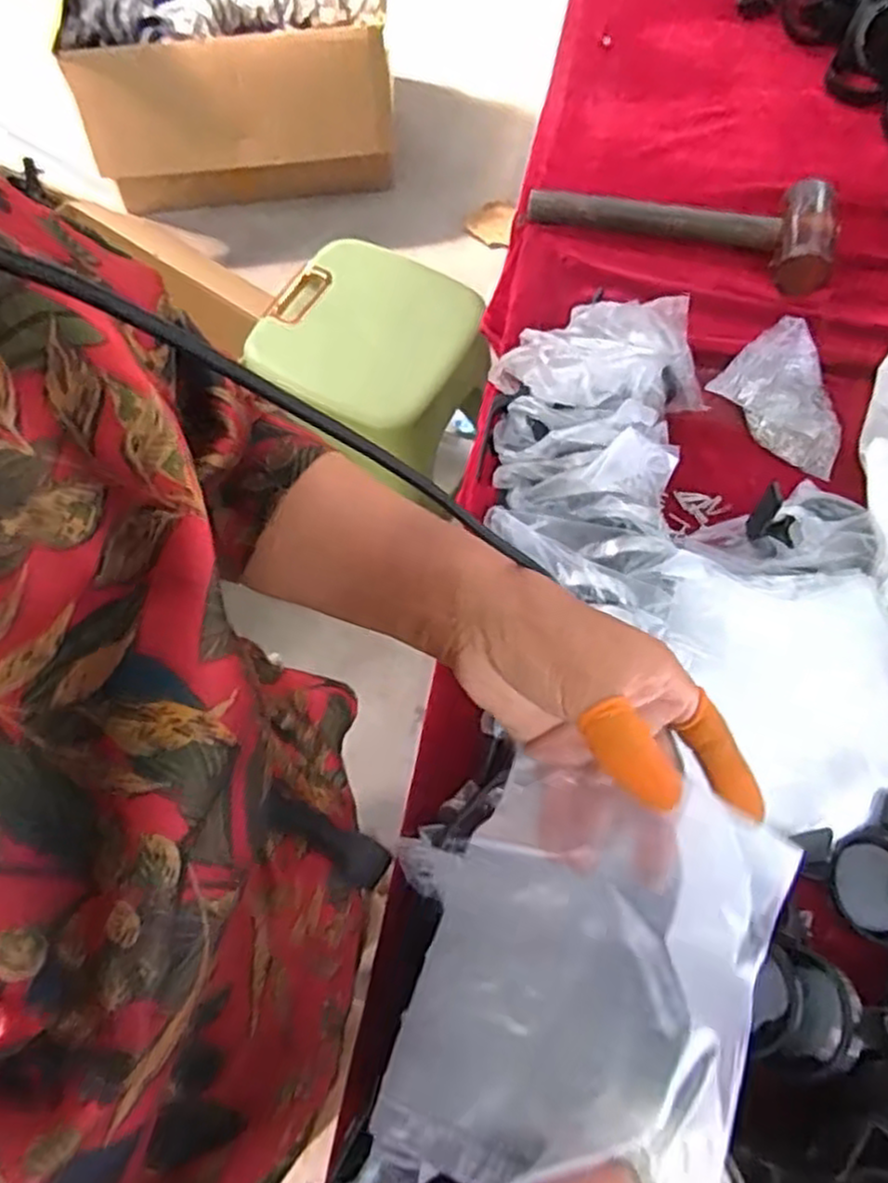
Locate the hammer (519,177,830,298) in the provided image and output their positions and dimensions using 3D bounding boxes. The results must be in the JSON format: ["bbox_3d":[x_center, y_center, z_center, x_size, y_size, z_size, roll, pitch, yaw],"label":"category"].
[{"bbox_3d":[0.231,-0.372,0.729,0.294,0.049,0.098,14,67,6],"label":"hammer"}]

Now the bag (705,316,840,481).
[{"bbox_3d":[0.314,-0.175,0.650,0.110,0.024,0.125,-39,71,-15],"label":"bag"}]

